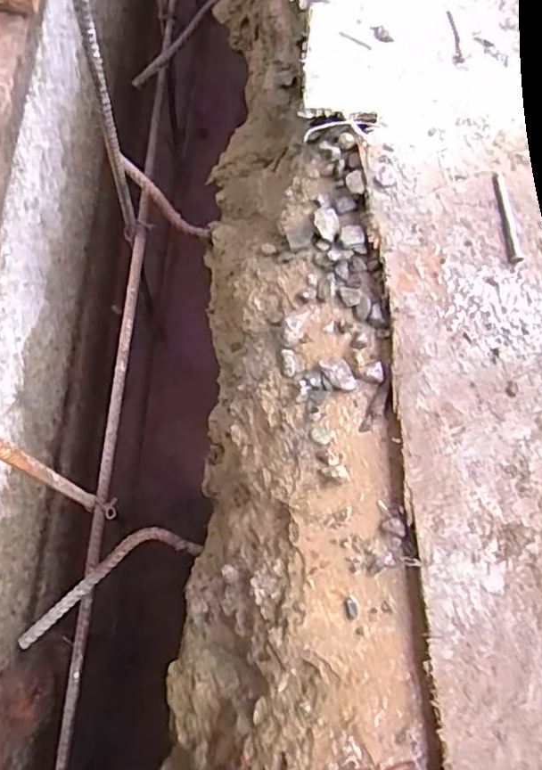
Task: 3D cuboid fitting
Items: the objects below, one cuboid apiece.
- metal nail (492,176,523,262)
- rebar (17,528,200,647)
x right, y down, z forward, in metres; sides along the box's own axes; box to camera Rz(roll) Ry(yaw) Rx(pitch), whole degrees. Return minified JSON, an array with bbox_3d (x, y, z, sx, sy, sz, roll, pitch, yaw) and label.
[{"bbox_3d":[0.173,-0.123,0.448,0.008,0.004,0.071,-6,77,0],"label":"metal nail"},{"bbox_3d":[-0.142,0.164,0.522,0.162,0.013,0.039,-27,80,-10],"label":"rebar"}]

